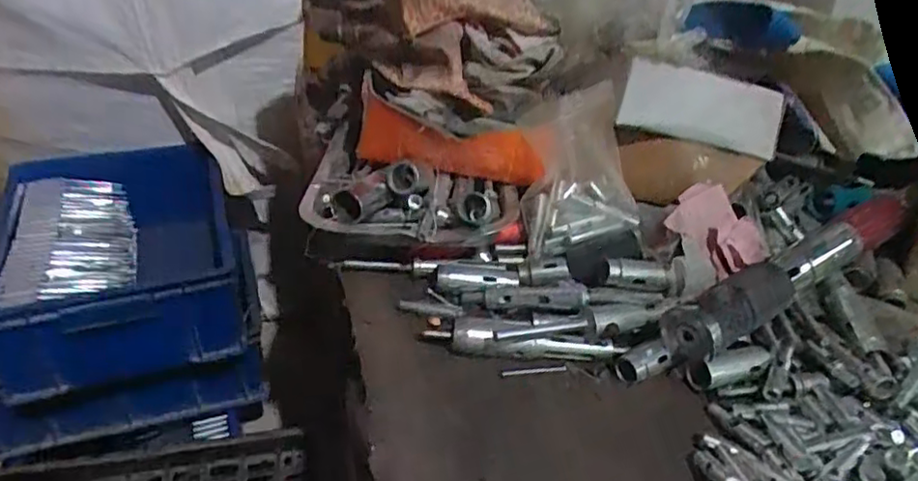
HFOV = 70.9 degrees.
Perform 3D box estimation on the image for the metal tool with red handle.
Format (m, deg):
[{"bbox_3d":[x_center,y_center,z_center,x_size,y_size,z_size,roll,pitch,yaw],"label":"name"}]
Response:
[{"bbox_3d":[0.261,0.028,0.508,0.325,0.042,0.047,-17,38,-29],"label":"metal tool with red handle"}]

